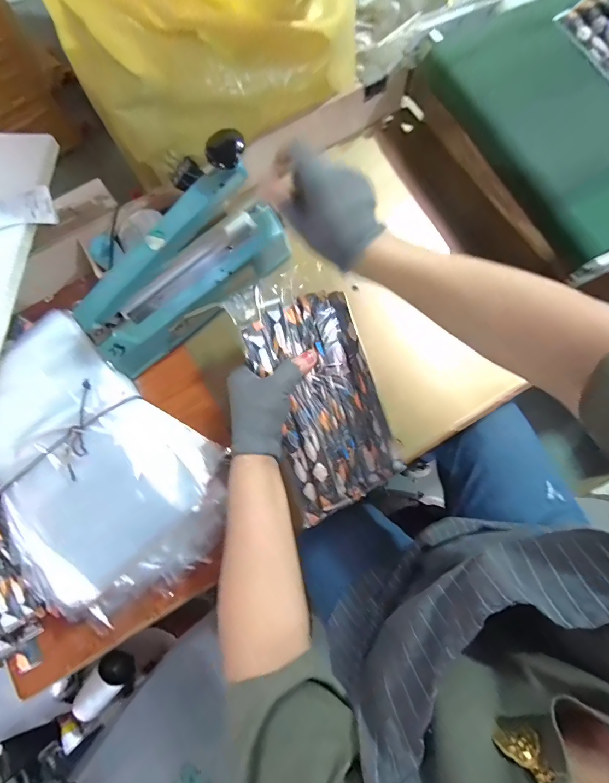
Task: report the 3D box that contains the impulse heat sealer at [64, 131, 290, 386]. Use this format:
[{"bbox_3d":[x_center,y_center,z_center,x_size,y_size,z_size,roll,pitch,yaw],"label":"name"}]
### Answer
[{"bbox_3d":[-0.162,-0.163,0.458,0.286,0.171,0.084,-38,78,-7],"label":"impulse heat sealer"}]

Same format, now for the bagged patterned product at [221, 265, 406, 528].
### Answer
[{"bbox_3d":[0.019,0.002,0.412,0.127,0.036,0.265,-21,99,-4],"label":"bagged patterned product"}]

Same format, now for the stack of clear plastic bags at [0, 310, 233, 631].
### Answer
[{"bbox_3d":[-0.281,0.100,0.463,0.361,0.075,0.252,40,81,10],"label":"stack of clear plastic bags"}]

